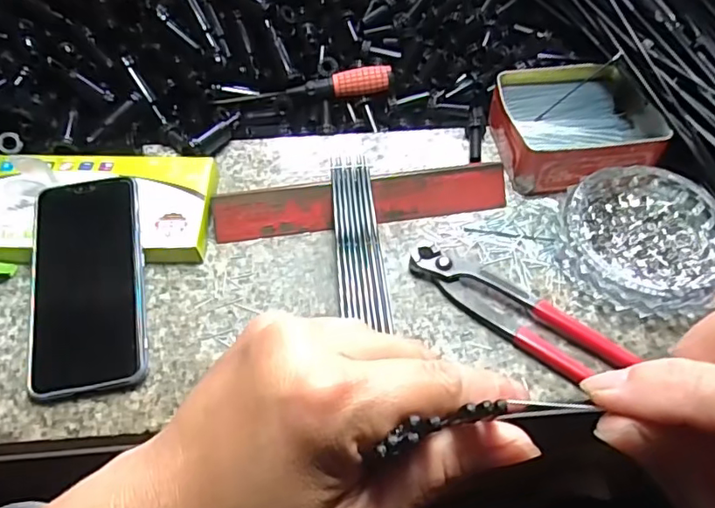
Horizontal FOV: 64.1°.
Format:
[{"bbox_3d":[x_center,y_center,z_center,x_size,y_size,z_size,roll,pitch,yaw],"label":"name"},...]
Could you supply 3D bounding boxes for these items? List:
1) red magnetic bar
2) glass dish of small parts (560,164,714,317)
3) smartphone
[{"bbox_3d":[0.004,-0.041,0.450,0.228,0.021,0.031,-8,56,-5],"label":"red magnetic bar"},{"bbox_3d":[0.207,-0.010,0.419,0.114,0.030,0.119,0,56,0],"label":"glass dish of small parts"},{"bbox_3d":[-0.188,0.019,0.398,0.075,0.010,0.157,-13,67,0],"label":"smartphone"}]

